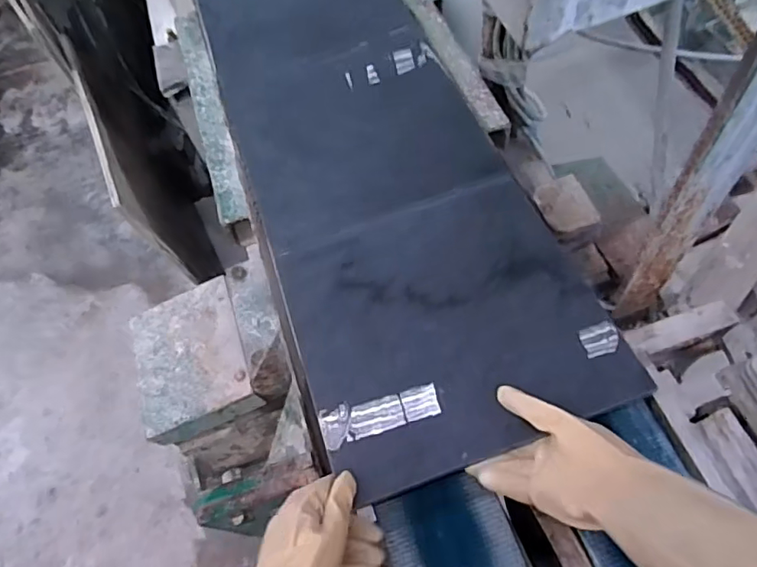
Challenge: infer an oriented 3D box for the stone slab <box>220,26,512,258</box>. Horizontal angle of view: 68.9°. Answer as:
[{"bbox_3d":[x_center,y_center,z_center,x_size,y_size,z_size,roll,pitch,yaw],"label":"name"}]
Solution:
[{"bbox_3d":[-0.033,-0.206,0.740,0.309,0.011,0.308,-19,61,1],"label":"stone slab"}]

